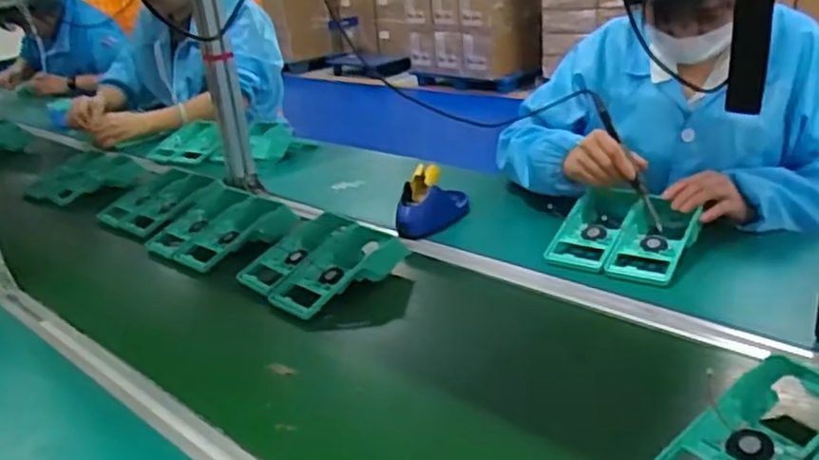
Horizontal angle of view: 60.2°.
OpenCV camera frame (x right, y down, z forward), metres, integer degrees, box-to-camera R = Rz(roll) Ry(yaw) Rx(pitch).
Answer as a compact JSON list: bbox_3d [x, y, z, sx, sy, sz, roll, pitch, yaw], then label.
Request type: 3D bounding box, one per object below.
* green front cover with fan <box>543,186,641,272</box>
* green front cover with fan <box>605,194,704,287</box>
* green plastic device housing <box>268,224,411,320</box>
[{"bbox_3d":[0.258,-0.003,0.976,0.090,0.043,0.180,9,27,33],"label":"green front cover with fan"},{"bbox_3d":[0.323,0.013,0.926,0.096,0.054,0.155,6,26,28],"label":"green front cover with fan"},{"bbox_3d":[-0.092,0.048,0.957,0.089,0.046,0.218,11,28,36],"label":"green plastic device housing"}]

